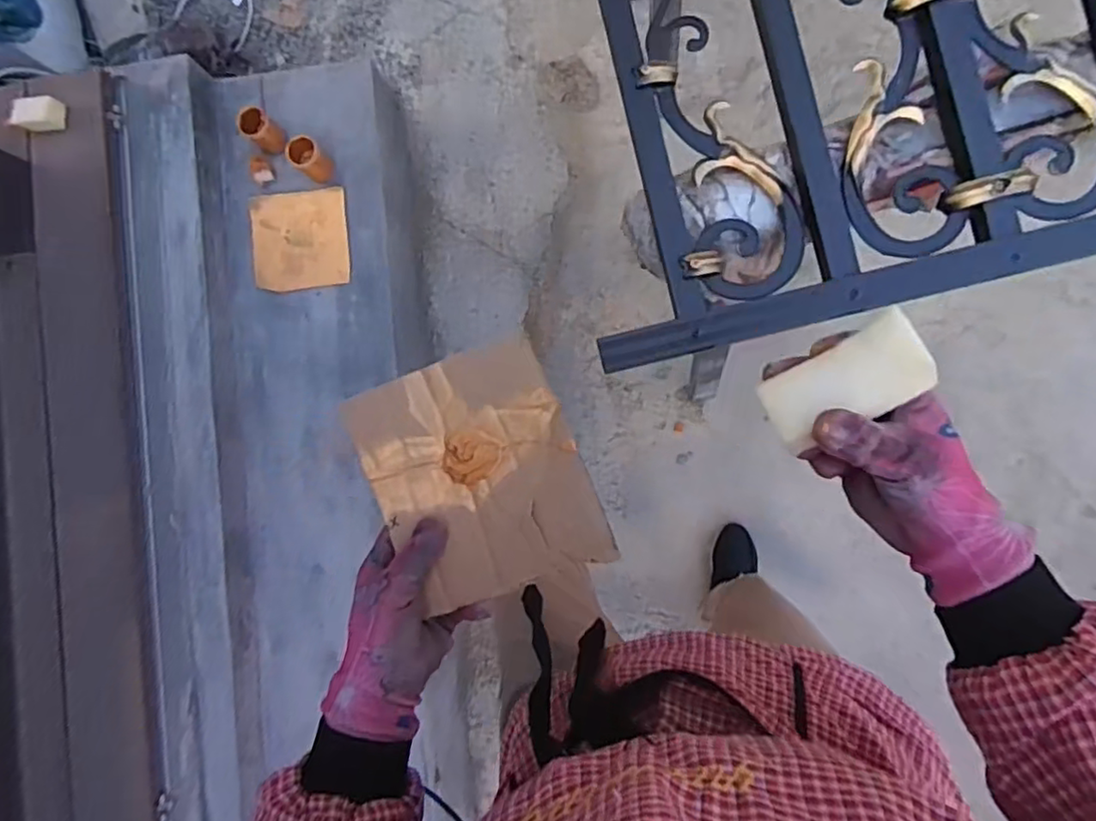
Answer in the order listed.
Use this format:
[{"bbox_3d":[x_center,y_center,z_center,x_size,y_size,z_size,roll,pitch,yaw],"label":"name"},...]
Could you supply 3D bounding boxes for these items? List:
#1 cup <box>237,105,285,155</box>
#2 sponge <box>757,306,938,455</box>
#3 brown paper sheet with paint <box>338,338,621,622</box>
[{"bbox_3d":[-0.504,-0.494,1.125,0.048,0.082,0.051,0,87,8],"label":"cup"},{"bbox_3d":[0.158,-0.014,0.341,0.081,0.019,0.044,-29,86,17],"label":"sponge"},{"bbox_3d":[-0.047,0.042,0.411,0.135,0.013,0.150,-25,85,12],"label":"brown paper sheet with paint"}]

